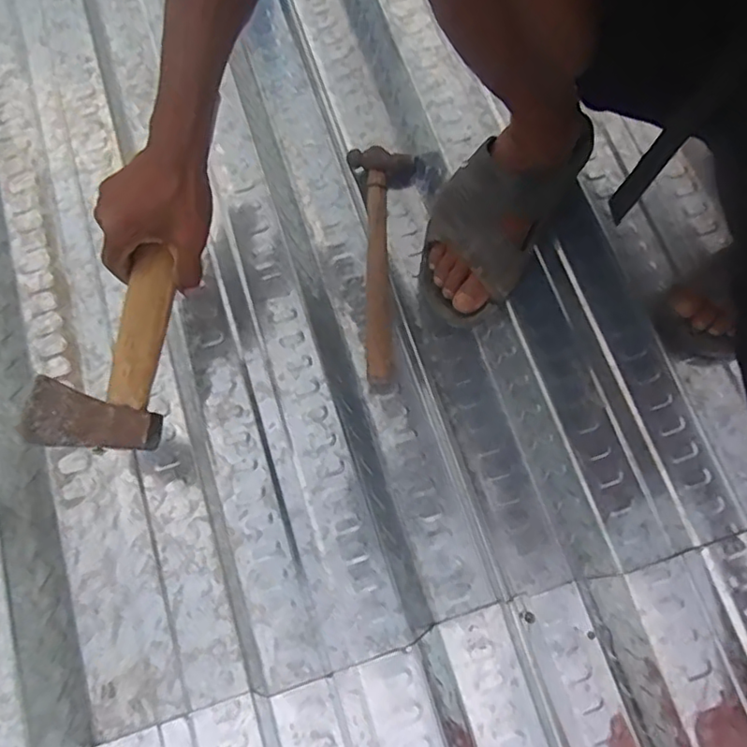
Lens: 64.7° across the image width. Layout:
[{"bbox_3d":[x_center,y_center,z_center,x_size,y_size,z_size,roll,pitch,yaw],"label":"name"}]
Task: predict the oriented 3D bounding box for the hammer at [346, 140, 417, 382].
[{"bbox_3d":[0.009,-0.122,0.641,0.071,0.031,0.275,1,74,0],"label":"hammer"}]

